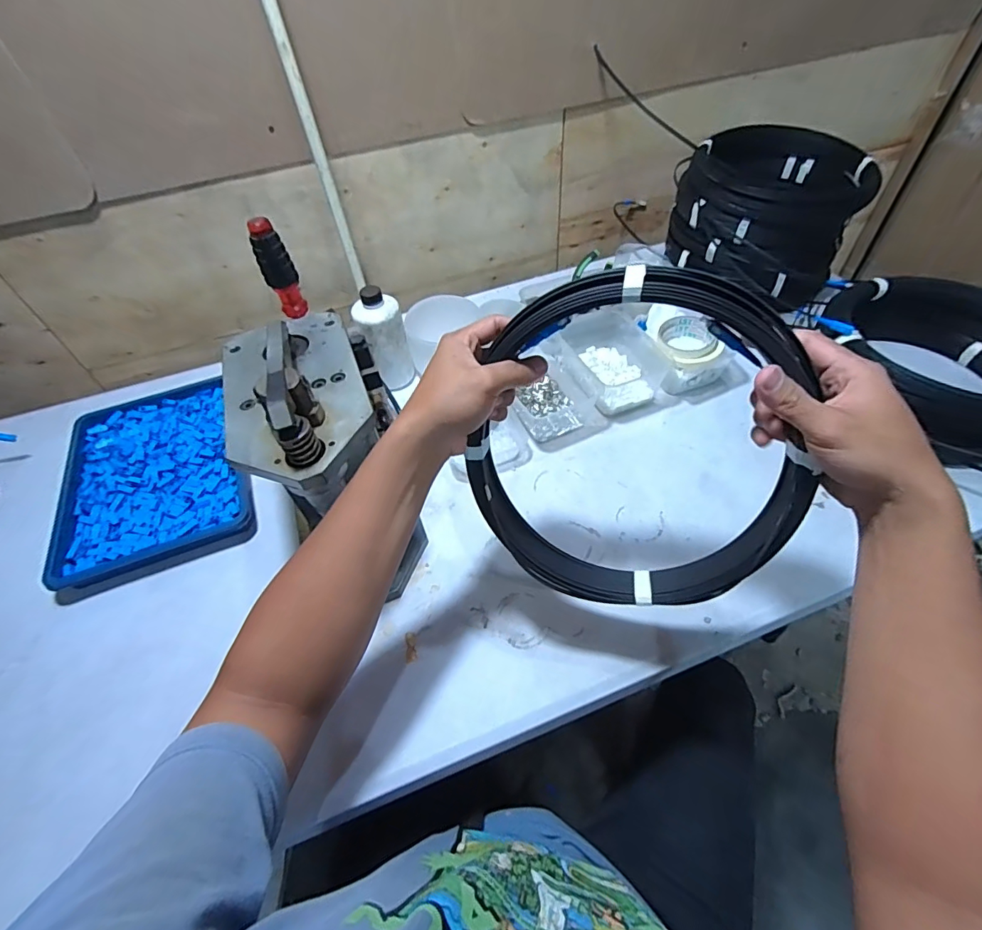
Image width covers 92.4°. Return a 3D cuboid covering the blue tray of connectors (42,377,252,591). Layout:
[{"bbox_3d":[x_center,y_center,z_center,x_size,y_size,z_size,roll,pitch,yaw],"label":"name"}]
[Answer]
[{"bbox_3d":[-0.486,0.004,0.681,0.228,0.034,0.312,-22,52,-13],"label":"blue tray of connectors"}]

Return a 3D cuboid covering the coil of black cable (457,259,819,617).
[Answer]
[{"bbox_3d":[0.115,-0.009,0.383,0.260,0.273,0.033,16,25,9],"label":"coil of black cable"}]

